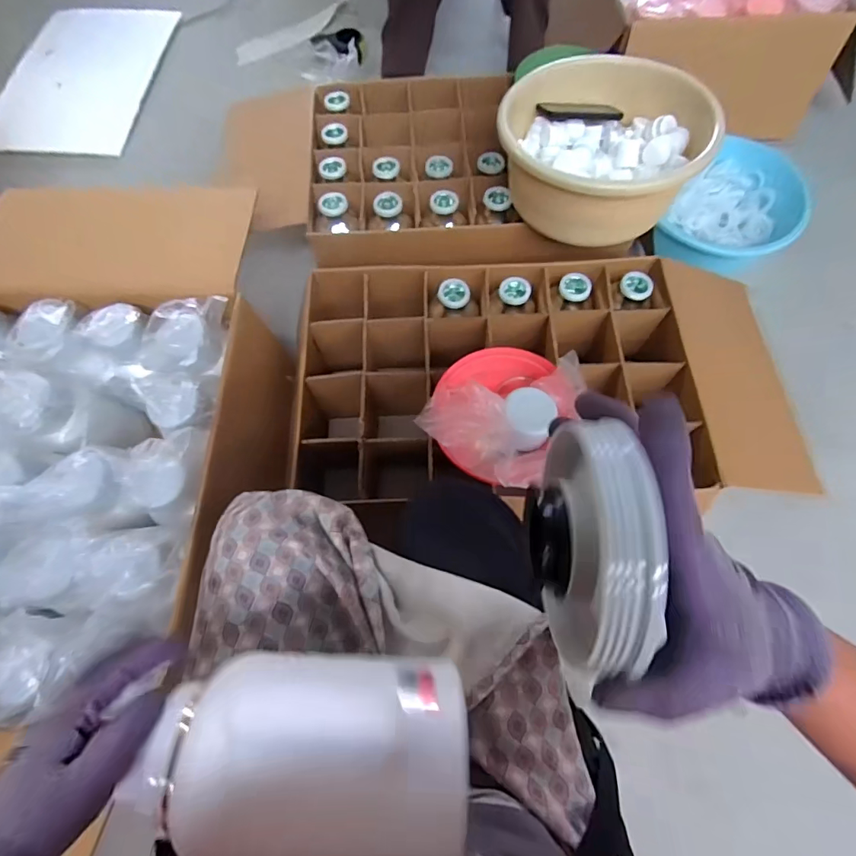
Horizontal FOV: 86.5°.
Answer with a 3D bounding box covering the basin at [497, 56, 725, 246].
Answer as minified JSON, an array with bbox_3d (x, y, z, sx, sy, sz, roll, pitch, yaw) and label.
[{"bbox_3d":[0.313,-0.512,0.845,0.350,0.151,0.289,19,70,9],"label":"basin"}]

